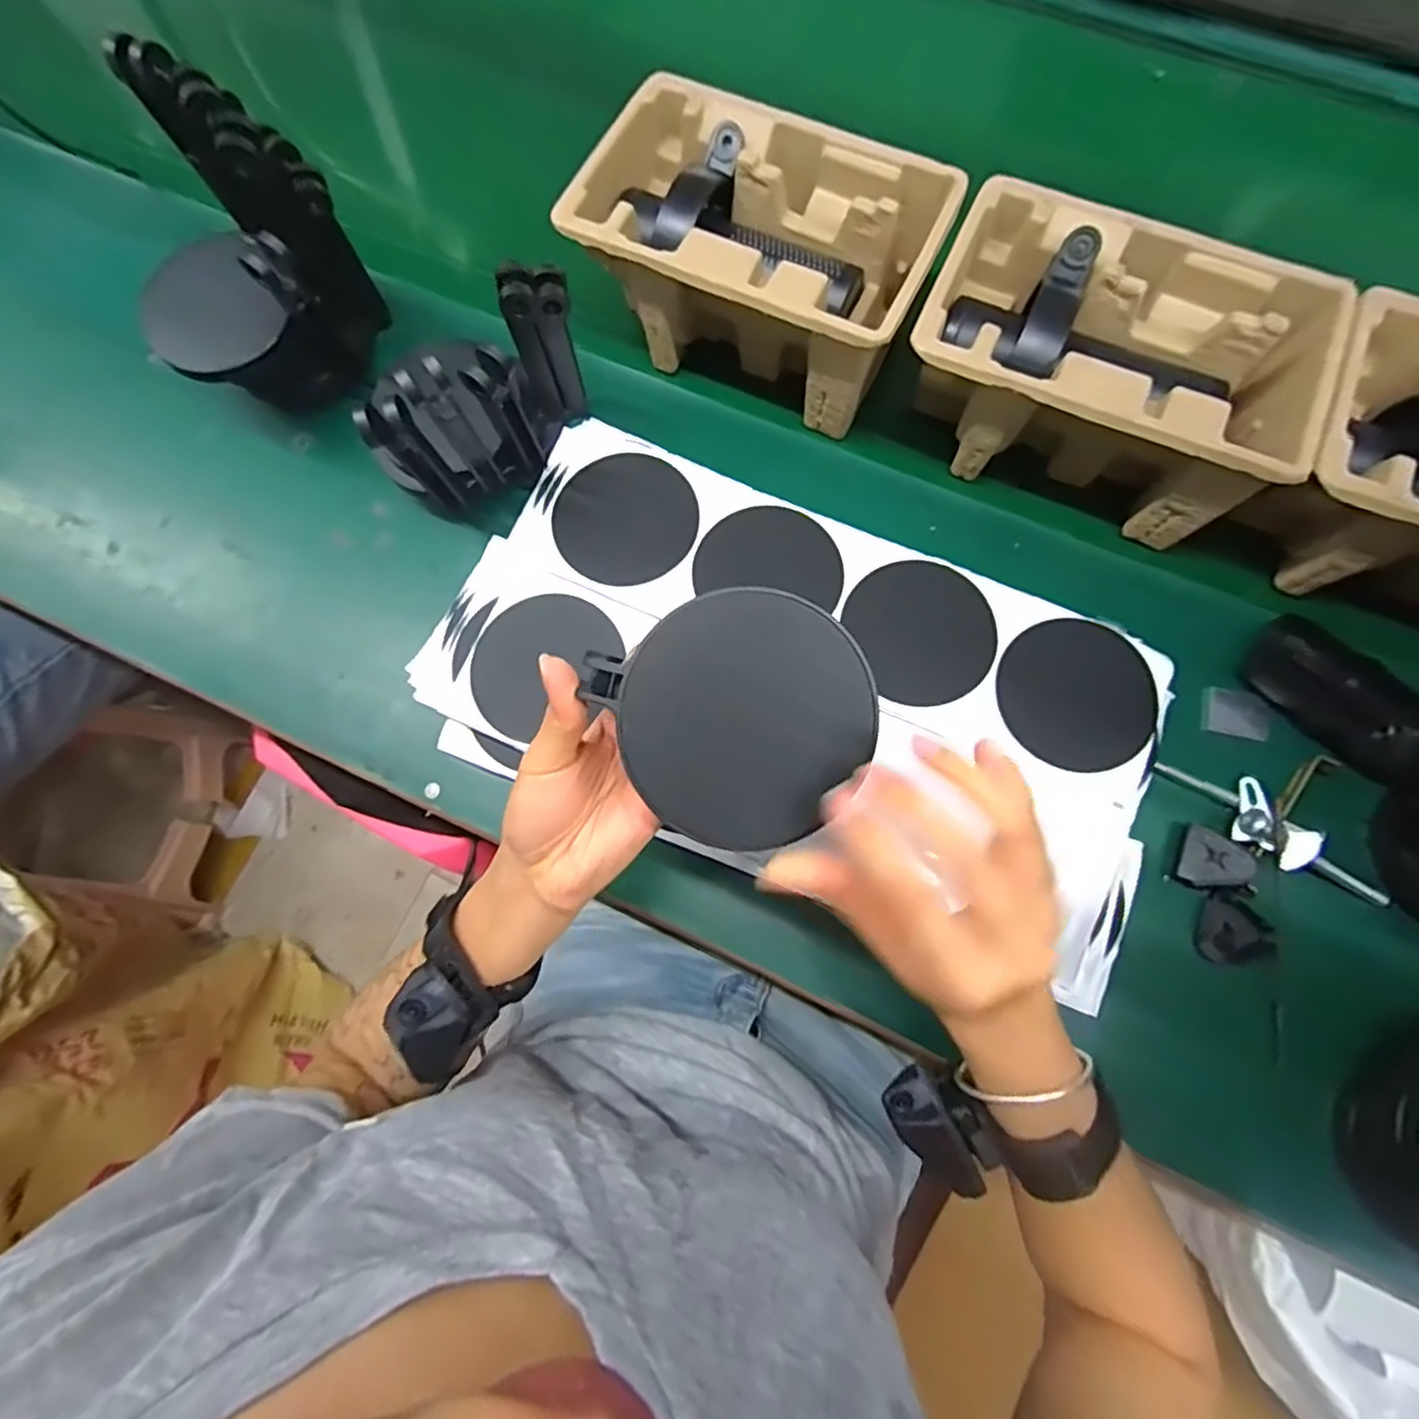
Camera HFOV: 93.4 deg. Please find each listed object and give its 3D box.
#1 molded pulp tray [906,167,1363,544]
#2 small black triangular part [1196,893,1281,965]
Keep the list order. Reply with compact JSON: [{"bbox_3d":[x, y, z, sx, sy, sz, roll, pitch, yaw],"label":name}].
[{"bbox_3d":[0.247,-0.214,0.429,0.245,0.098,0.141,24,79,7],"label":"molded pulp tray"},{"bbox_3d":[0.303,0.130,0.384,0.037,0.009,0.037,28,77,8],"label":"small black triangular part"}]

